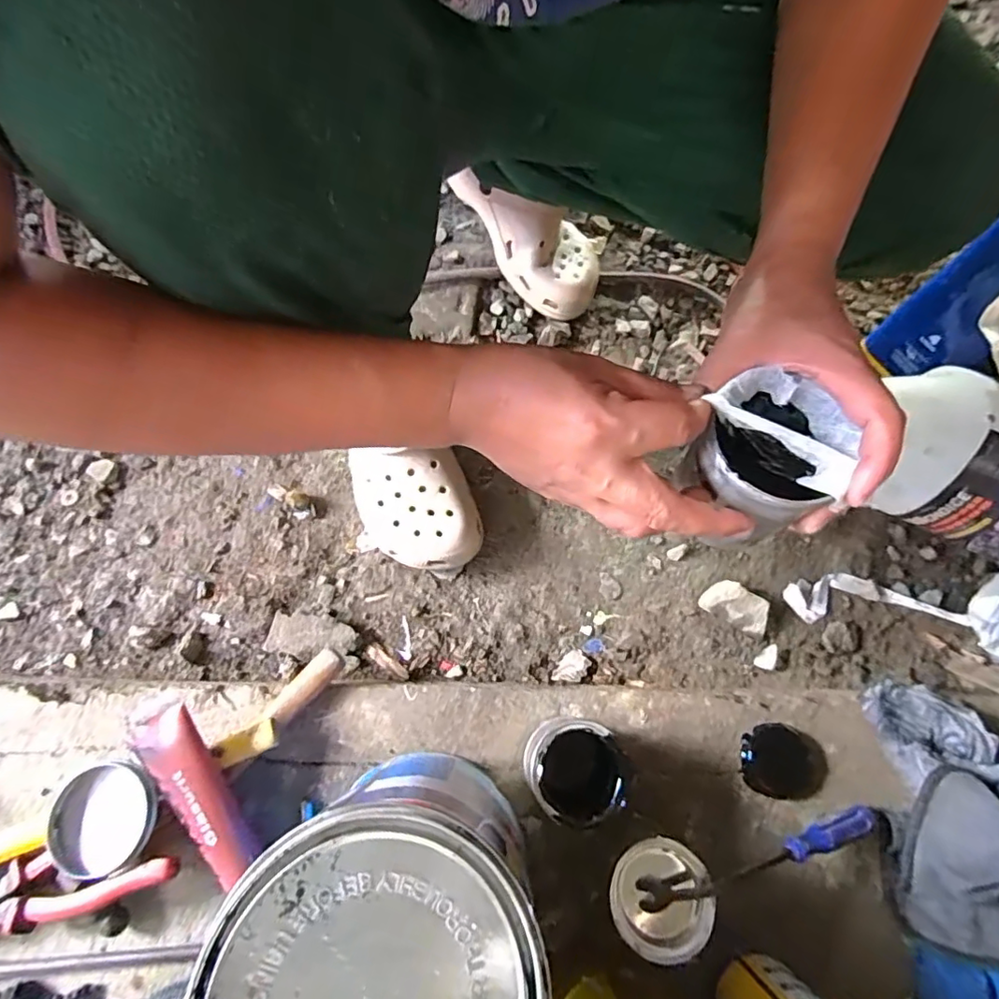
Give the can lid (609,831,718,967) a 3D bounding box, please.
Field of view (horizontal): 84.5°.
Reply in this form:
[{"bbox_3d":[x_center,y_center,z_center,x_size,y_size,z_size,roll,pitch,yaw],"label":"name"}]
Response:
[{"bbox_3d":[0.114,0.283,0.392,0.069,0.018,0.071,25,68,8],"label":"can lid"}]

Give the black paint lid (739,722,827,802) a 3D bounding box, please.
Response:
[{"bbox_3d":[0.246,0.228,0.476,0.074,0.007,0.059,14,73,3],"label":"black paint lid"}]

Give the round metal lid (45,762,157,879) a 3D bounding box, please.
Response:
[{"bbox_3d":[-0.304,0.244,0.420,0.082,0.017,0.073,-10,73,-5],"label":"round metal lid"}]

